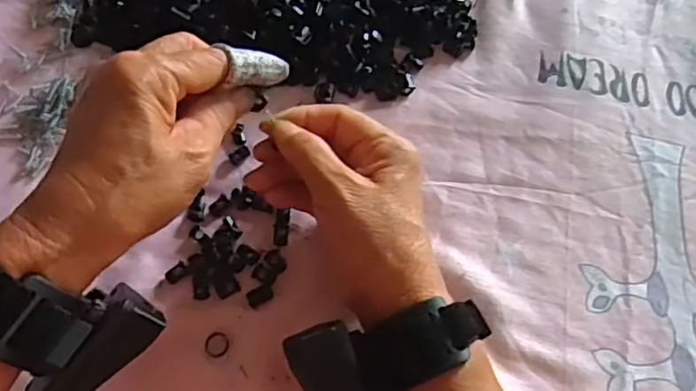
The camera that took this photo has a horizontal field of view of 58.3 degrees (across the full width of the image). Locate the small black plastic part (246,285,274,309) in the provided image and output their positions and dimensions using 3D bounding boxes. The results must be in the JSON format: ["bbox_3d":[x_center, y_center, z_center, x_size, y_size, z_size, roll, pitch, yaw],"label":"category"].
[{"bbox_3d":[-0.053,0.059,0.371,0.015,0.004,0.011,-29,71,-14],"label":"small black plastic part"}]

